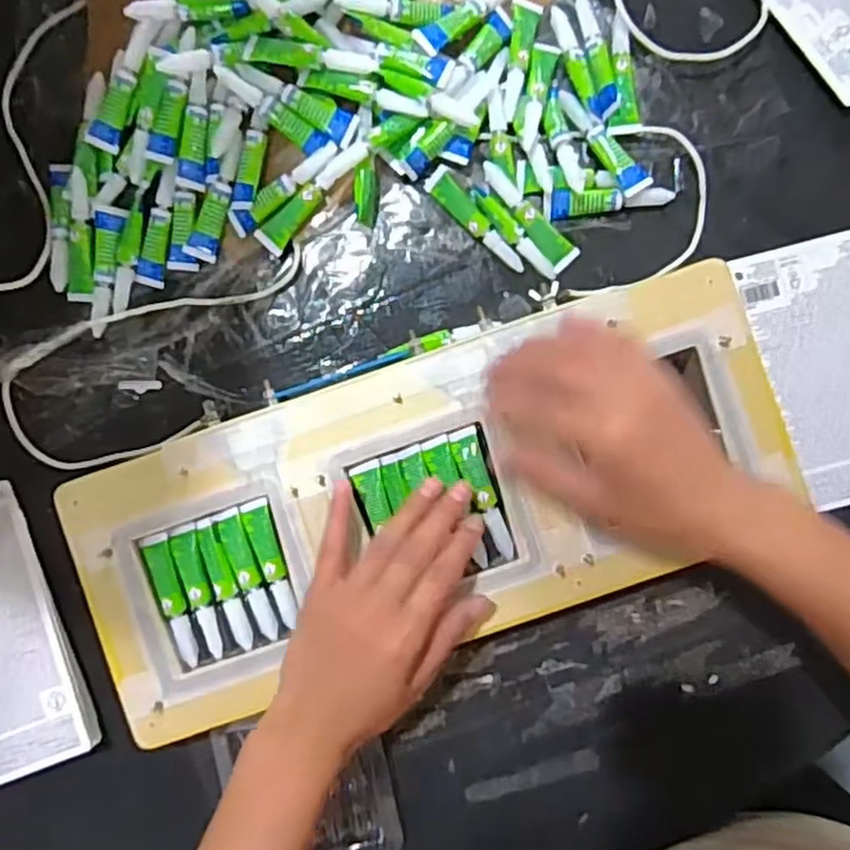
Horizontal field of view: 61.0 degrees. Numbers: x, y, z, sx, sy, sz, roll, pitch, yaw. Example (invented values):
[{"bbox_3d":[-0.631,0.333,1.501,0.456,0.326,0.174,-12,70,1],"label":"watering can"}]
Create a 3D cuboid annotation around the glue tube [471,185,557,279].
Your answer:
[{"bbox_3d":[0.056,-0.122,0.460,0.014,0.012,0.073,-43,89,0],"label":"glue tube"}]

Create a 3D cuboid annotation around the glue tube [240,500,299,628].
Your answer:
[{"bbox_3d":[-0.093,0.082,0.435,0.017,0.006,0.075,-19,89,0],"label":"glue tube"}]

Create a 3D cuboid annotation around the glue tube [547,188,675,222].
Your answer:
[{"bbox_3d":[0.117,-0.144,0.459,0.081,0.014,0.017,-7,90,1],"label":"glue tube"}]

